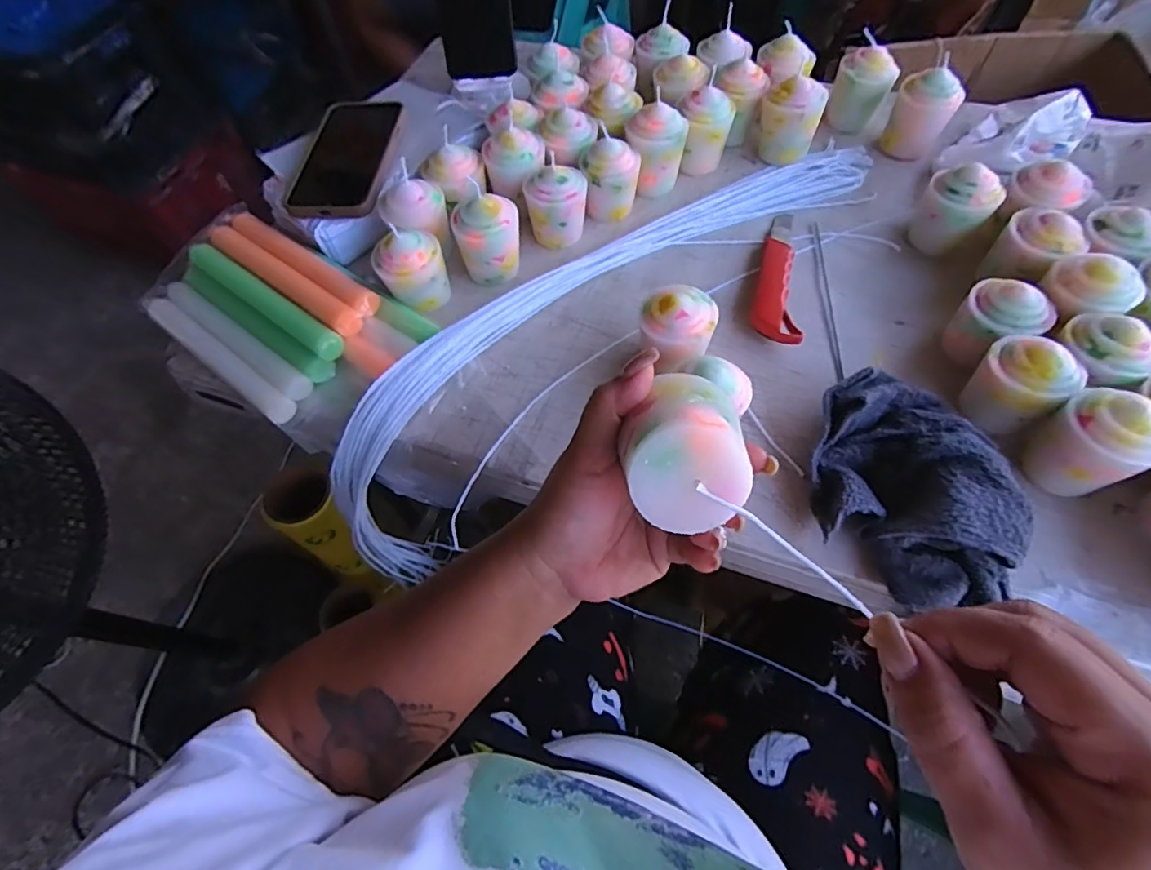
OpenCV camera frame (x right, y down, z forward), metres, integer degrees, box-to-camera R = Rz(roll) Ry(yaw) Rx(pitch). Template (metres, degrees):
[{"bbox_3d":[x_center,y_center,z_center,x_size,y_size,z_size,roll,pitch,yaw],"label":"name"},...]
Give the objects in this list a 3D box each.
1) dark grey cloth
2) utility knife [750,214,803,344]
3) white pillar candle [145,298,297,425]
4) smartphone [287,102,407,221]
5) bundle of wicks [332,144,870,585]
[{"bbox_3d":[0.221,0.037,0.366,0.111,0.056,0.149,-7,61,0],"label":"dark grey cloth"},{"bbox_3d":[0.183,-0.151,0.492,0.039,0.023,0.168,10,63,9],"label":"utility knife"},{"bbox_3d":[-0.308,-0.066,0.477,0.193,0.023,0.024,34,69,20],"label":"white pillar candle"},{"bbox_3d":[-0.219,-0.274,0.525,0.093,0.014,0.169,5,62,6],"label":"smartphone"},{"bbox_3d":[0.026,-0.104,0.565,0.617,0.211,0.117,-35,65,-14],"label":"bundle of wicks"}]

